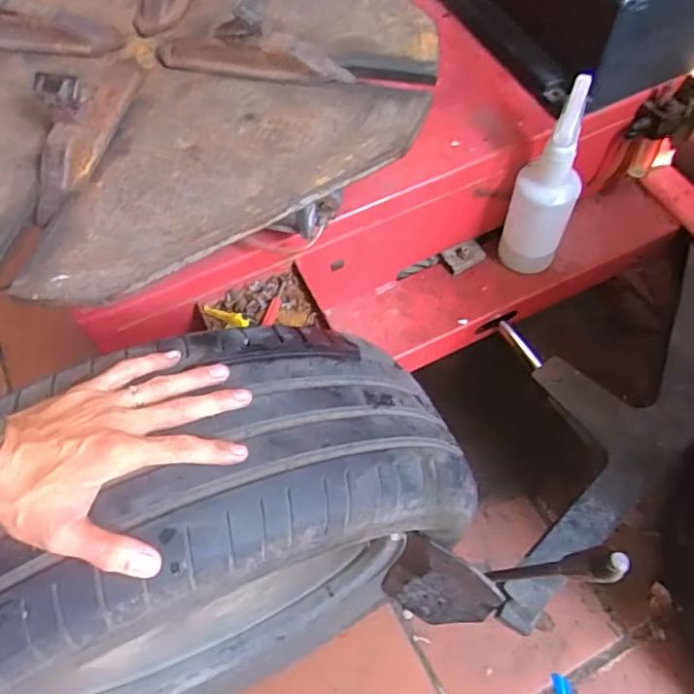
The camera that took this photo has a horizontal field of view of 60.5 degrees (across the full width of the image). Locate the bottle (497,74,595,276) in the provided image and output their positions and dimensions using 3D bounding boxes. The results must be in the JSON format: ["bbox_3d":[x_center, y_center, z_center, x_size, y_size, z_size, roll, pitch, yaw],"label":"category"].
[{"bbox_3d":[0.279,-0.218,0.843,0.085,0.301,0.077,14,63,10],"label":"bottle"}]

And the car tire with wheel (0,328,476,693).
[{"bbox_3d":[-0.156,0.248,0.695,0.565,0.598,0.197,-24,61,-10],"label":"car tire with wheel"}]

